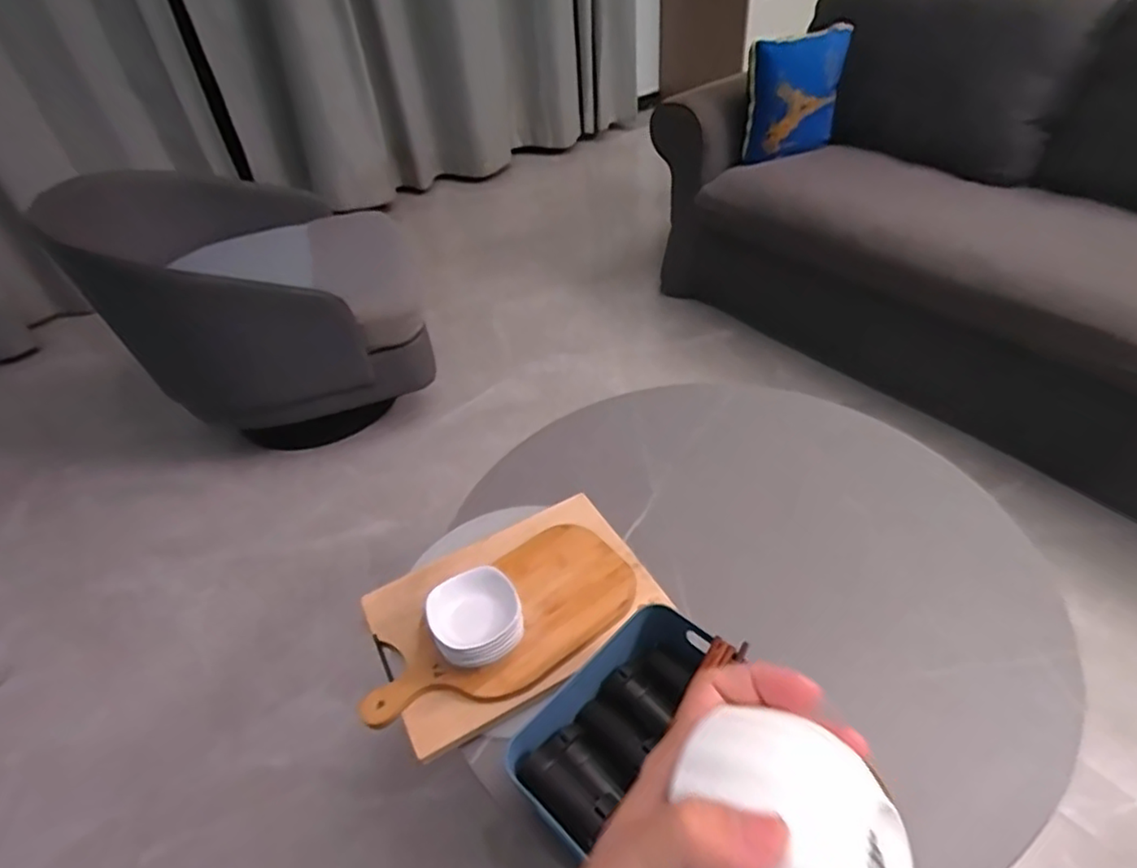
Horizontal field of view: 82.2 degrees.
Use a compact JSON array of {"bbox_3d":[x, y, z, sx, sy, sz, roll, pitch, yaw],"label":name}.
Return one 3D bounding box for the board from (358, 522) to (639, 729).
[{"bbox_3d":[-0.080,0.236,0.792,0.345,0.017,0.174,-31,47,-25],"label":"board"}]

